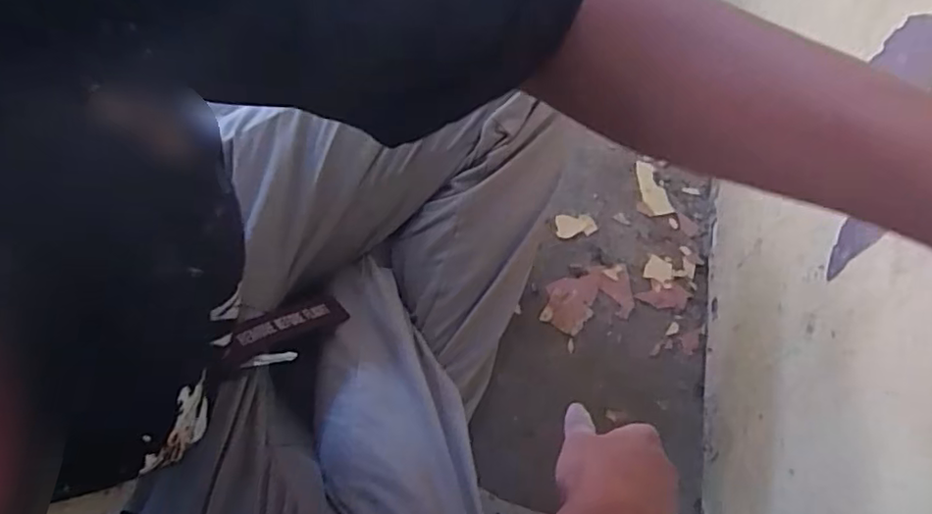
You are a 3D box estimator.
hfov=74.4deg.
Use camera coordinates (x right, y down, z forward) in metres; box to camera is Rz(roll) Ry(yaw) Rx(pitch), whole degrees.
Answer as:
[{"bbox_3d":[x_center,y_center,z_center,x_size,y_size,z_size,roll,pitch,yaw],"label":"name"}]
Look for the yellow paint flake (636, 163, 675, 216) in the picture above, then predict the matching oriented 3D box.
[{"bbox_3d":[0.249,-0.091,0.826,0.033,0.005,0.082,-14,67,-8],"label":"yellow paint flake"}]

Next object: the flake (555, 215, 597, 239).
[{"bbox_3d":[0.143,-0.040,0.797,0.052,0.004,0.034,-2,66,-3],"label":"flake"}]

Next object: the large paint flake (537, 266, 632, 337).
[{"bbox_3d":[0.149,0.052,0.755,0.118,0.004,0.069,-17,67,-9],"label":"large paint flake"}]

